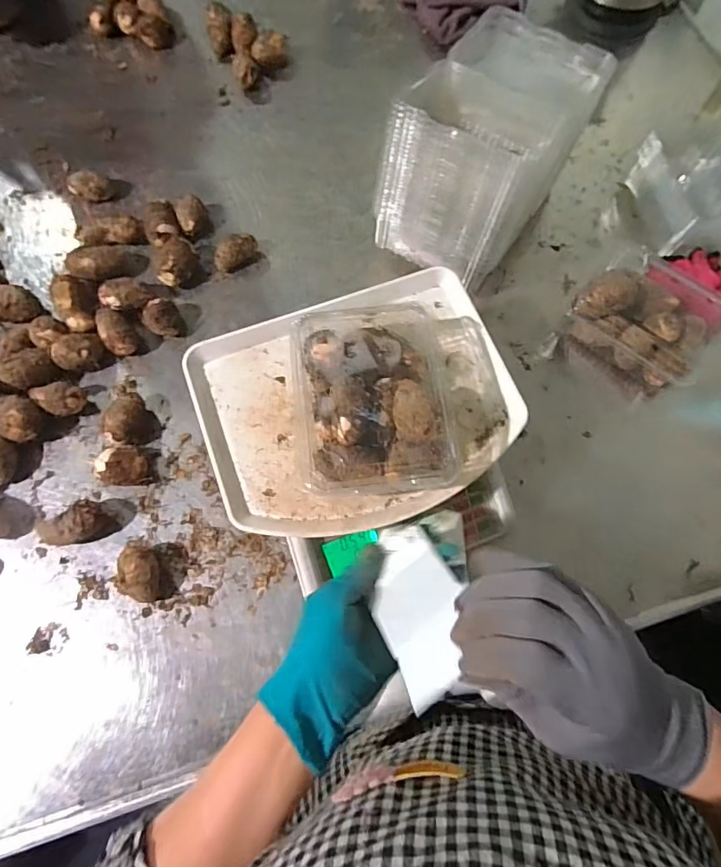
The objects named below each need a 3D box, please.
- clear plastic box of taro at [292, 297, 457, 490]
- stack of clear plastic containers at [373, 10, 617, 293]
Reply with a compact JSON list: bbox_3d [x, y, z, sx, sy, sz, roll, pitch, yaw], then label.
[{"bbox_3d":[0.009,-0.032,0.434,0.130,0.054,0.170,-5,73,-2],"label":"clear plastic box of taro"},{"bbox_3d":[0.159,-0.355,0.607,0.171,0.193,0.285,32,75,10],"label":"stack of clear plastic containers"}]

